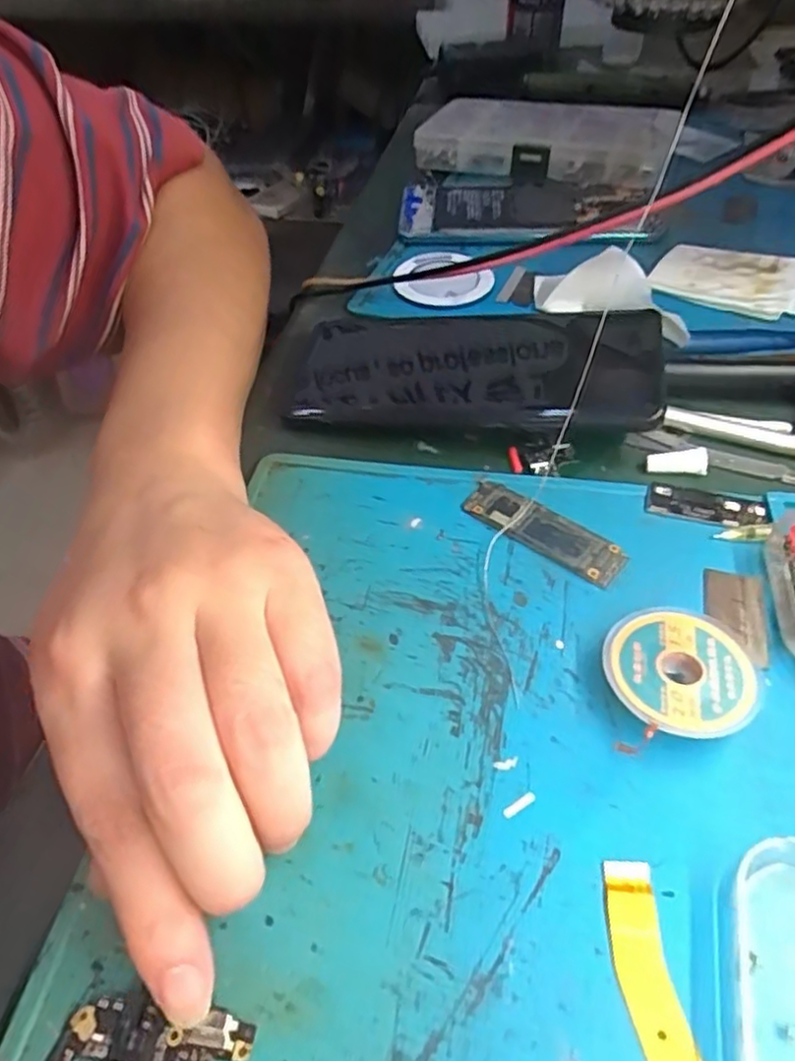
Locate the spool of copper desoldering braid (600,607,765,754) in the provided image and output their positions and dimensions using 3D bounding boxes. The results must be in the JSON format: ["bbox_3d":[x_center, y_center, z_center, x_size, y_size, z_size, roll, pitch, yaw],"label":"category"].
[{"bbox_3d":[0.090,0.046,0.215,0.049,0.014,0.043,1,48,4],"label":"spool of copper desoldering braid"}]

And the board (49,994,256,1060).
[{"bbox_3d":[-0.057,0.121,0.160,0.044,0.004,0.018,4,48,4],"label":"board"}]

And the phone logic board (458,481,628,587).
[{"bbox_3d":[0.055,0.000,0.265,0.065,0.005,0.020,32,56,27],"label":"phone logic board"}]

